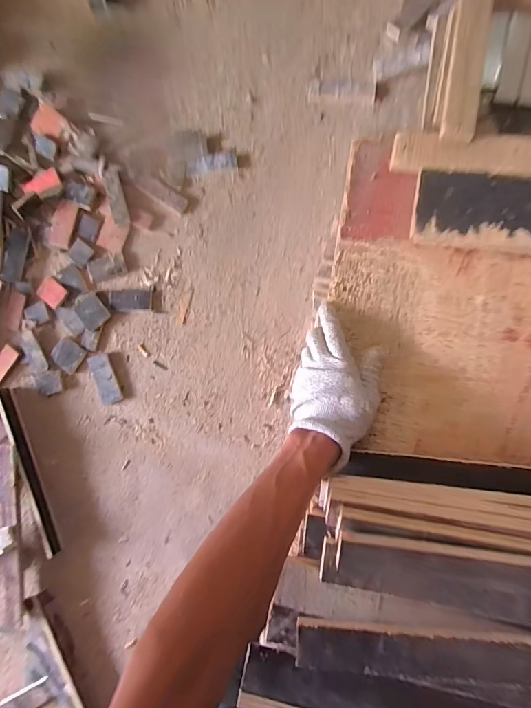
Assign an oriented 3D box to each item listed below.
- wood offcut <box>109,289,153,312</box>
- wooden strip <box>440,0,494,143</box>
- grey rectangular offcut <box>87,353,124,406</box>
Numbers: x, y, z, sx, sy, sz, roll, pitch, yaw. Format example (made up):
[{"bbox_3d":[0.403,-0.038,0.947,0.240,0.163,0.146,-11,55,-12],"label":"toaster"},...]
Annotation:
[{"bbox_3d":[-0.411,-0.165,1.218,0.132,0.012,0.066,-2,88,4],"label":"wood offcut"},{"bbox_3d":[0.238,-0.344,0.467,0.038,0.013,0.189,8,86,27],"label":"wooden strip"},{"bbox_3d":[-0.494,0.077,1.218,0.072,0.029,0.159,-19,90,1],"label":"grey rectangular offcut"}]

